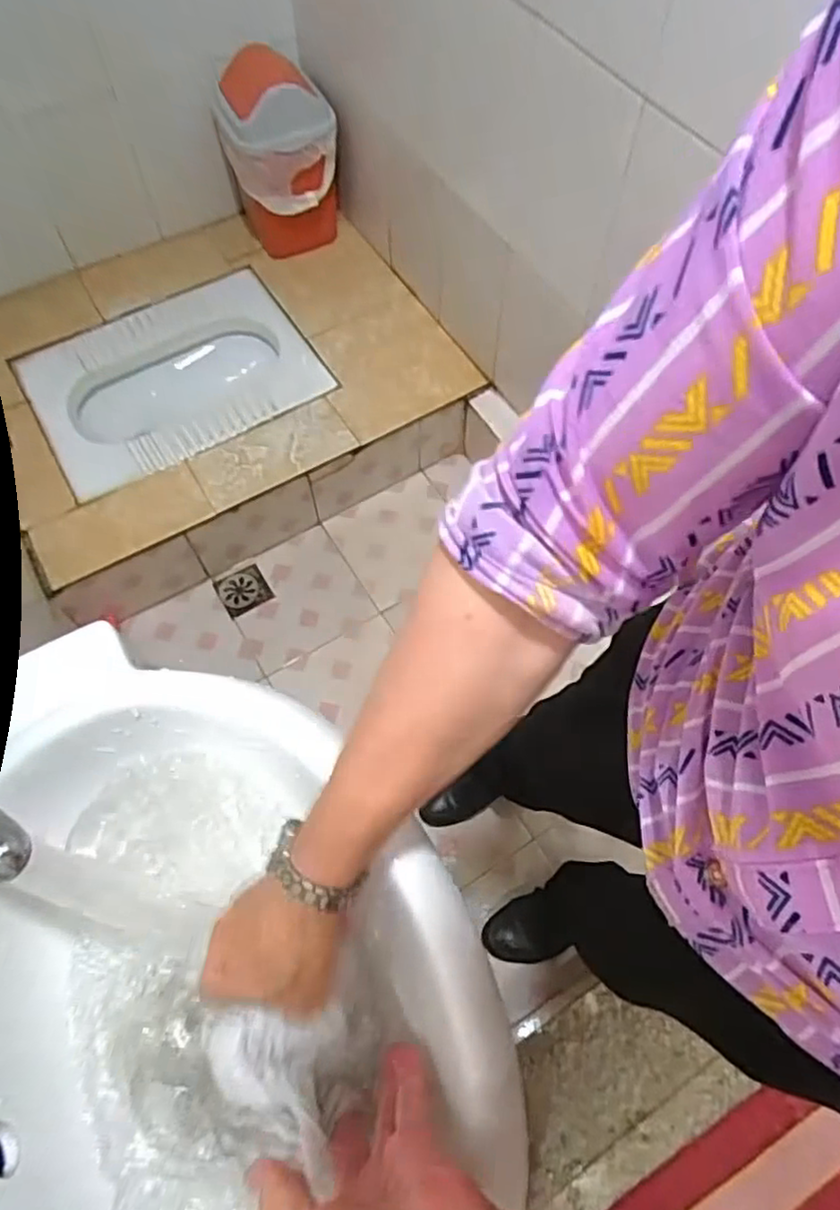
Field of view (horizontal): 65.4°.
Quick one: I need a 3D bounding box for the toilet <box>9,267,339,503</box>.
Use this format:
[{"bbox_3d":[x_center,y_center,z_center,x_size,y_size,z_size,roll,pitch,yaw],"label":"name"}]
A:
[{"bbox_3d":[-0.481,-0.426,1.388,0.547,0.215,0.381,-30,68,-12],"label":"toilet"}]

